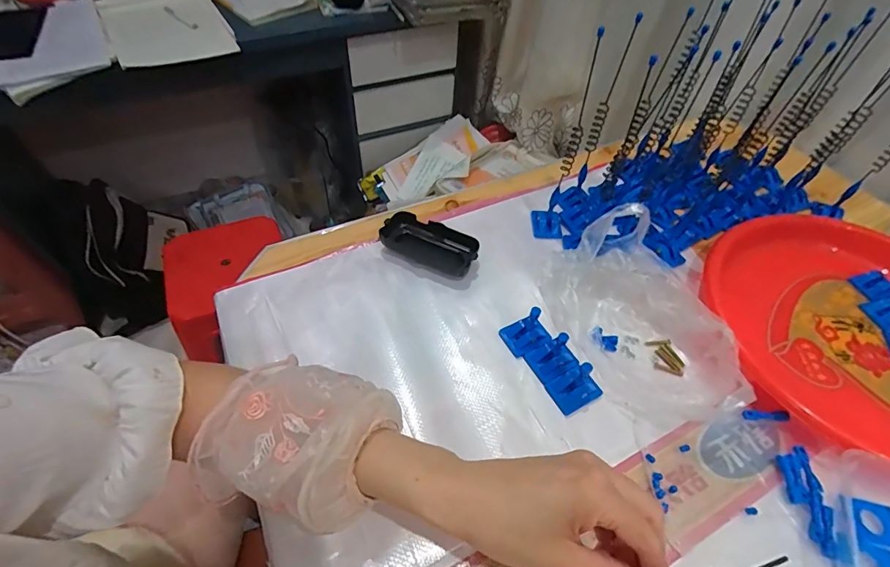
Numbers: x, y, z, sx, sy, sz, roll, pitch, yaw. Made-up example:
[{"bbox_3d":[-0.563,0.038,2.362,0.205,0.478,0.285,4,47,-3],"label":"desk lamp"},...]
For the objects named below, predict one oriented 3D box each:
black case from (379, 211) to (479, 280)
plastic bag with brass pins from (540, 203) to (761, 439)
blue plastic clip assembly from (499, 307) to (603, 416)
[{"bbox_3d":[-0.015,-0.045,0.505,0.107,0.028,0.050,22,53,14],"label":"black case"},{"bbox_3d":[0.189,0.029,0.418,0.132,0.086,0.197,-15,53,-15],"label":"plastic bag with brass pins"},{"bbox_3d":[0.100,0.067,0.415,0.040,0.045,0.100,-26,57,-22],"label":"blue plastic clip assembly"}]

